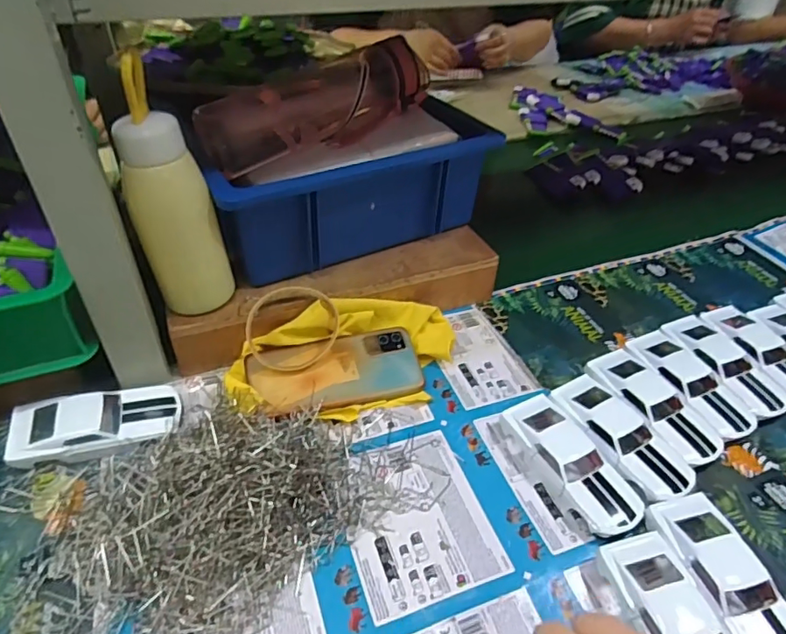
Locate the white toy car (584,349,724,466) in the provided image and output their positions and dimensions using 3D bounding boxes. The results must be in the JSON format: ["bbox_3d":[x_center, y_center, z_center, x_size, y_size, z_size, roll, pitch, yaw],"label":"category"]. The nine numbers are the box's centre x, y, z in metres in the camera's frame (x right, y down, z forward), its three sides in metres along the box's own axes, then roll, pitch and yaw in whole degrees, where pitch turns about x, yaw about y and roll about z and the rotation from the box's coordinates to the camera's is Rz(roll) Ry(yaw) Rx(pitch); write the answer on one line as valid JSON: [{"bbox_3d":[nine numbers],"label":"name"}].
[{"bbox_3d":[0.243,0.083,0.496,0.058,0.031,0.130,-17,47,-21],"label":"white toy car"}]

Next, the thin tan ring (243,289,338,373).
[{"bbox_3d":[-0.098,0.010,0.507,0.083,0.014,0.085,1,84,-11],"label":"thin tan ring"}]

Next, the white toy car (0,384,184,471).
[{"bbox_3d":[-0.251,0.089,0.447,0.128,0.034,0.056,-6,44,-11],"label":"white toy car"}]

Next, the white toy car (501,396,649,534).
[{"bbox_3d":[0.152,0.123,0.448,0.053,0.030,0.130,-16,47,-20],"label":"white toy car"}]

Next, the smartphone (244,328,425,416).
[{"bbox_3d":[-0.054,0.051,0.510,0.161,0.013,0.076,-8,56,-17],"label":"smartphone"}]

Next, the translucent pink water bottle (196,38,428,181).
[{"bbox_3d":[-0.078,-0.230,0.561,0.242,0.085,0.092,-23,47,-27],"label":"translucent pink water bottle"}]

